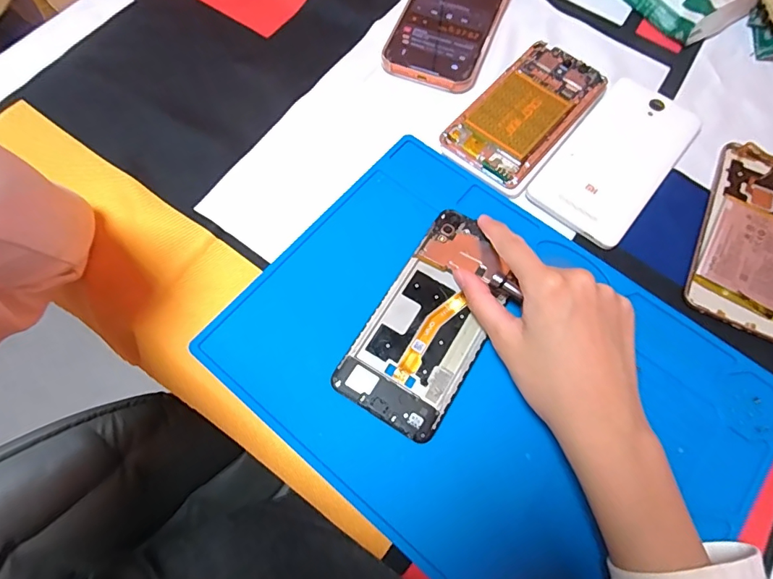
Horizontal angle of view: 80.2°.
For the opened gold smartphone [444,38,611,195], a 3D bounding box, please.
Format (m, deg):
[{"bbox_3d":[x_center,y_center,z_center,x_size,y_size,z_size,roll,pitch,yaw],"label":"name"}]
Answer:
[{"bbox_3d":[0.113,-0.139,0.365,0.074,0.014,0.139,39,72,14],"label":"opened gold smartphone"}]

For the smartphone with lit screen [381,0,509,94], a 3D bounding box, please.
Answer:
[{"bbox_3d":[0.060,-0.247,0.410,0.083,0.014,0.166,19,69,7],"label":"smartphone with lit screen"}]

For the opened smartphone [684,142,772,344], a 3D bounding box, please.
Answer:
[{"bbox_3d":[0.269,-0.039,0.332,0.072,0.004,0.153,25,70,9],"label":"opened smartphone"}]

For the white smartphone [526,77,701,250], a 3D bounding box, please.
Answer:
[{"bbox_3d":[0.179,-0.103,0.354,0.074,0.008,0.151,37,72,13],"label":"white smartphone"}]

